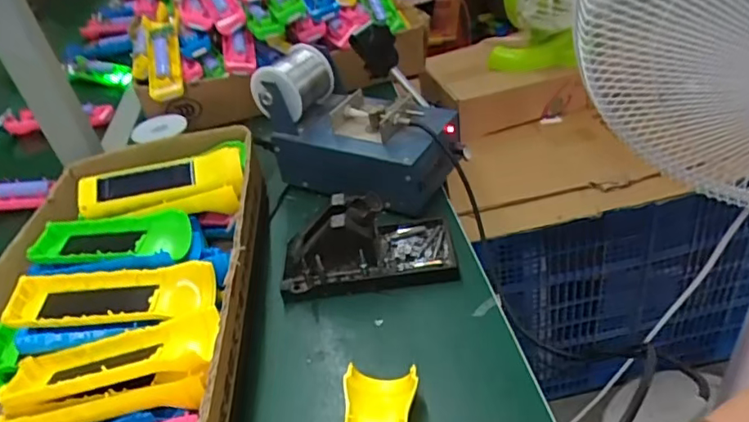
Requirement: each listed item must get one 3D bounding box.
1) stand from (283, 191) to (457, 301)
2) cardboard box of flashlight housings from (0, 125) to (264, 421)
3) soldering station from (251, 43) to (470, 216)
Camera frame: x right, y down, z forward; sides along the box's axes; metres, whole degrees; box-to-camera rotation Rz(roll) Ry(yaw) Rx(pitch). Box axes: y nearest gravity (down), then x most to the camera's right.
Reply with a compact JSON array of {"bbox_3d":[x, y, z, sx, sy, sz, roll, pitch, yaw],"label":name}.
[{"bbox_3d":[-0.007,0.023,0.507,0.155,0.073,0.077,-6,37,3],"label":"stand"},{"bbox_3d":[-0.210,0.079,0.450,0.226,0.098,0.415,-7,37,2],"label":"cardboard box of flashlight housings"},{"bbox_3d":[-0.016,-0.091,0.593,0.202,0.135,0.115,15,43,28],"label":"soldering station"}]

